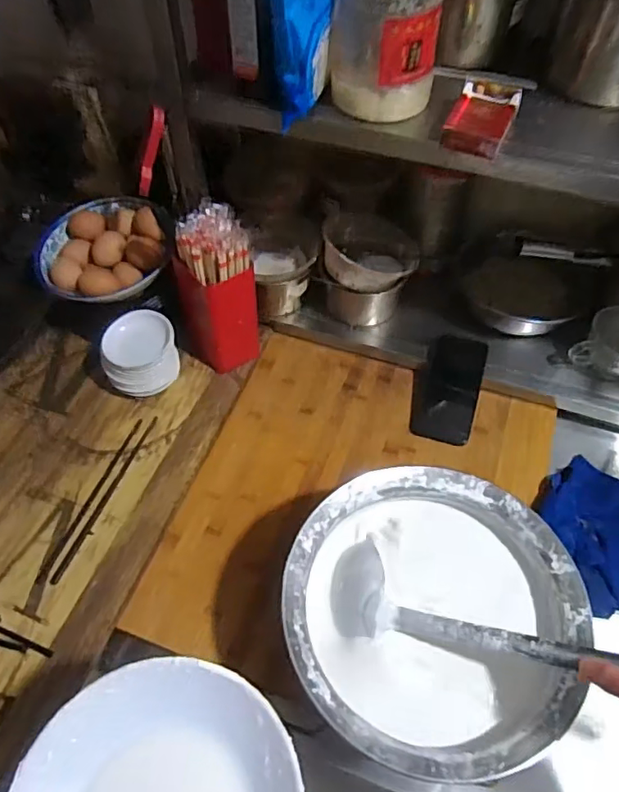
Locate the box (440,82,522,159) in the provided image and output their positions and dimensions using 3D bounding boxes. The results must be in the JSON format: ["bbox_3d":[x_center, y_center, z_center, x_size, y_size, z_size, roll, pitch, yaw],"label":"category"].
[{"bbox_3d":[0.170,-0.274,0.552,0.054,0.025,0.098,21,57,14],"label":"box"}]

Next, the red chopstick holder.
[{"bbox_3d":[-0.122,-0.133,0.747,0.086,0.214,0.086,-33,61,-22],"label":"red chopstick holder"}]

